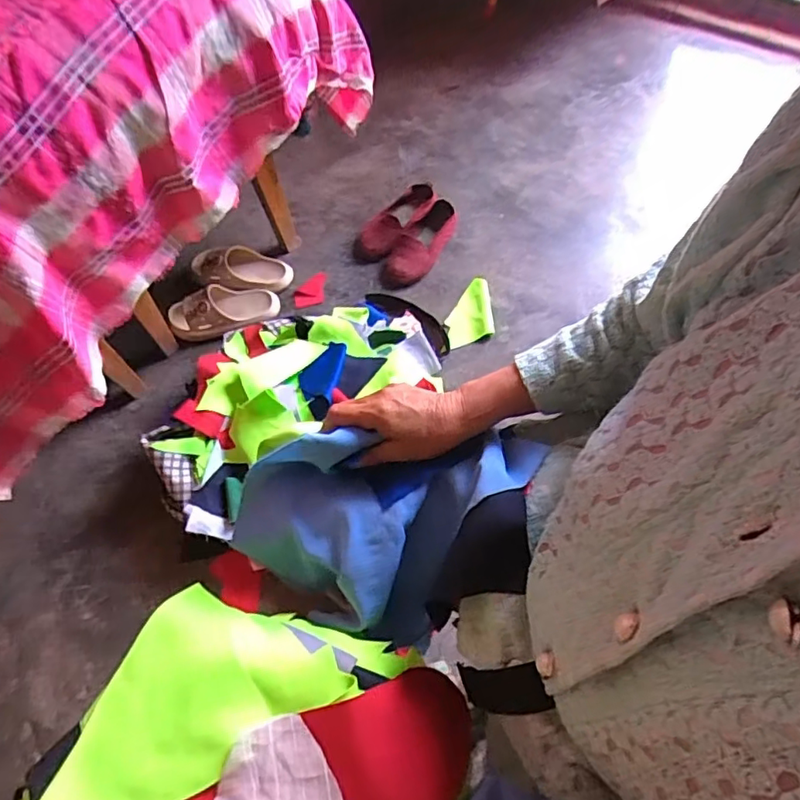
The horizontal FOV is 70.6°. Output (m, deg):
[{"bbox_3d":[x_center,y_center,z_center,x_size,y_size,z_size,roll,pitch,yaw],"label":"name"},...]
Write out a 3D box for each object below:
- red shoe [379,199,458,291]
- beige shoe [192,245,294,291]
[{"bbox_3d":[0.046,-0.324,1.196,0.082,0.053,0.229,27,65,18],"label":"red shoe"},{"bbox_3d":[-0.336,-0.278,1.198,0.209,0.055,0.096,4,60,6],"label":"beige shoe"}]

